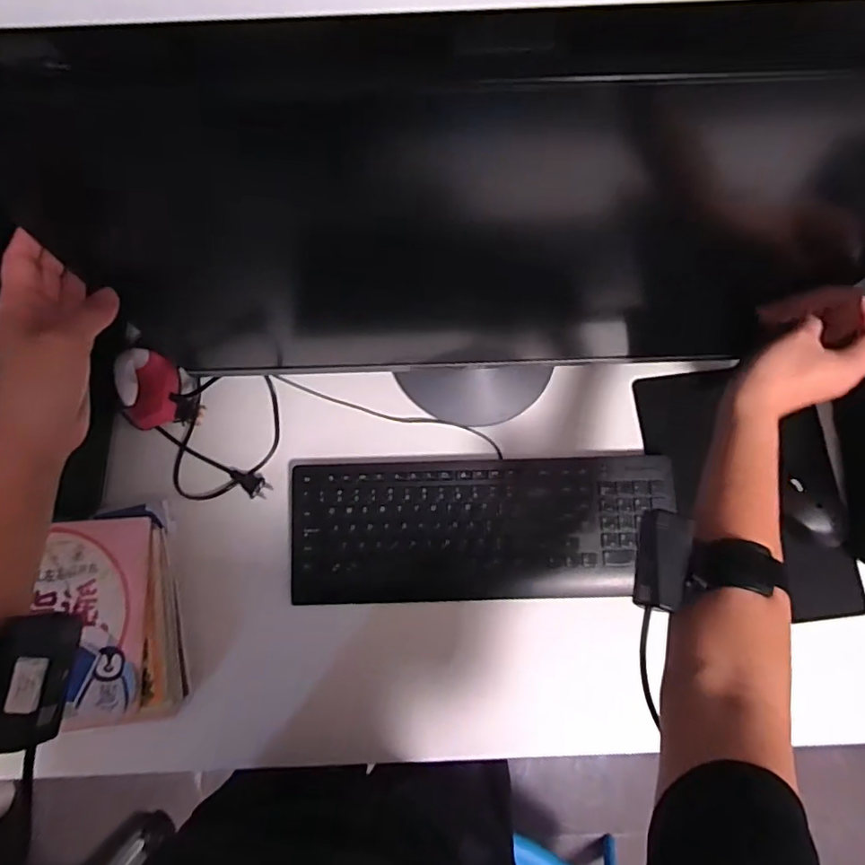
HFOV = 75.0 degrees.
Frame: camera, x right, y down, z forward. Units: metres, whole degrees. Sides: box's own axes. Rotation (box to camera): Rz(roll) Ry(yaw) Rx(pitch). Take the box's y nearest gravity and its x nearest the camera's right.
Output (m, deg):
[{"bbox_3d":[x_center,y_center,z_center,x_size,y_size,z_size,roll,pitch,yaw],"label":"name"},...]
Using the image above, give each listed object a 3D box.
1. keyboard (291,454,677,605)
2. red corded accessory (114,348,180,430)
[{"bbox_3d":[0.055,0.103,0.618,0.409,0.017,0.153,-1,78,0],"label":"keyboard"},{"bbox_3d":[-0.307,-0.048,0.614,0.049,0.061,0.084,-7,78,-2],"label":"red corded accessory"}]

